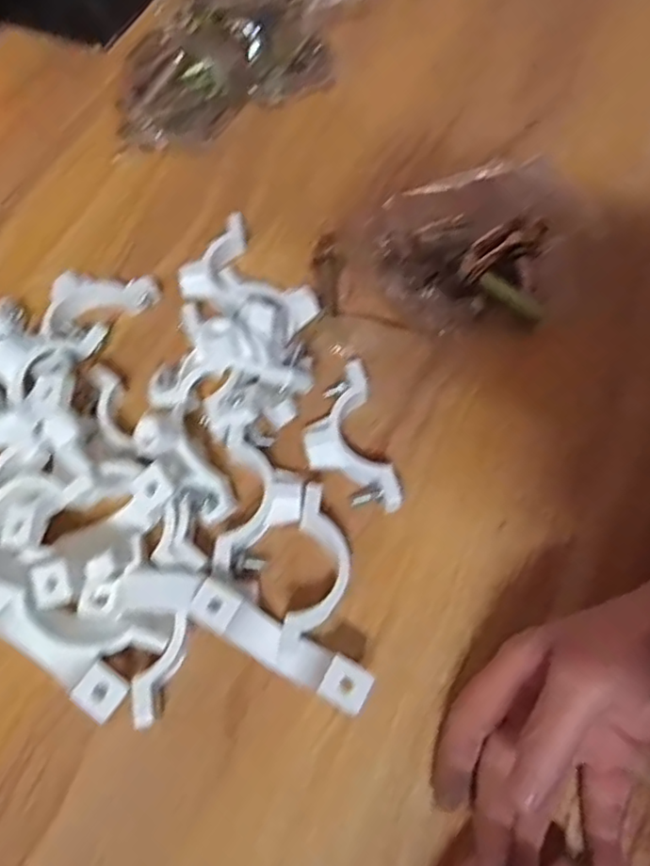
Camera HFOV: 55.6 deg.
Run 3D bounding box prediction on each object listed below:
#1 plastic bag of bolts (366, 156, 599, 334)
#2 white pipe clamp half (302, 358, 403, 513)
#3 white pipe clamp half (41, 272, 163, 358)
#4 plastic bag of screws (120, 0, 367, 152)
[{"bbox_3d":[0.094,-0.111,0.377,0.137,0.057,0.087,-10,64,-3],"label":"plastic bag of bolts"},{"bbox_3d":[0.011,0.003,0.344,0.043,0.018,0.094,-12,65,-4],"label":"white pipe clamp half"},{"bbox_3d":[-0.145,-0.081,0.386,0.054,0.012,0.068,37,70,17],"label":"white pipe clamp half"},{"bbox_3d":[-0.062,-0.296,0.462,0.231,0.067,0.099,-40,70,-16],"label":"plastic bag of screws"}]

